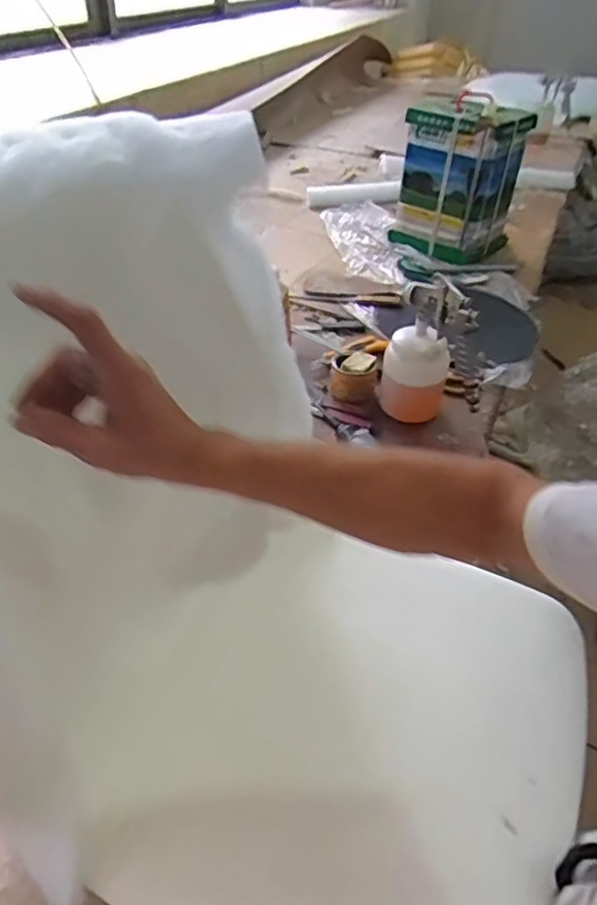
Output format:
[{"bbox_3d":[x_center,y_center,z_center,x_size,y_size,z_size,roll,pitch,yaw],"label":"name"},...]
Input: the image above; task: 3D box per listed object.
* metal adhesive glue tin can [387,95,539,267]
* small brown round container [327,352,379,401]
[{"bbox_3d":[0.400,-0.697,1.563,0.259,0.341,0.252,29,47,28],"label":"metal adhesive glue tin can"},{"bbox_3d":[0.100,-0.141,1.119,0.086,0.066,0.086,1,40,-1],"label":"small brown round container"}]

